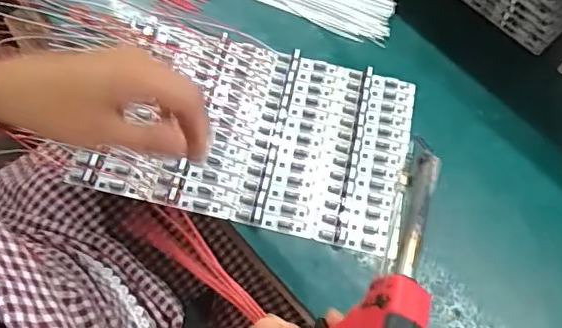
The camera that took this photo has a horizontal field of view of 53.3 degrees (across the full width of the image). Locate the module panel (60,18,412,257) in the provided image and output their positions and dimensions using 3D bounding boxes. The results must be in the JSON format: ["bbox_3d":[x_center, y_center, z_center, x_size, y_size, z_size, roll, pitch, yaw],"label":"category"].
[{"bbox_3d":[-0.026,-0.034,0.536,0.290,0.016,0.193,13,64,2],"label":"module panel"}]

